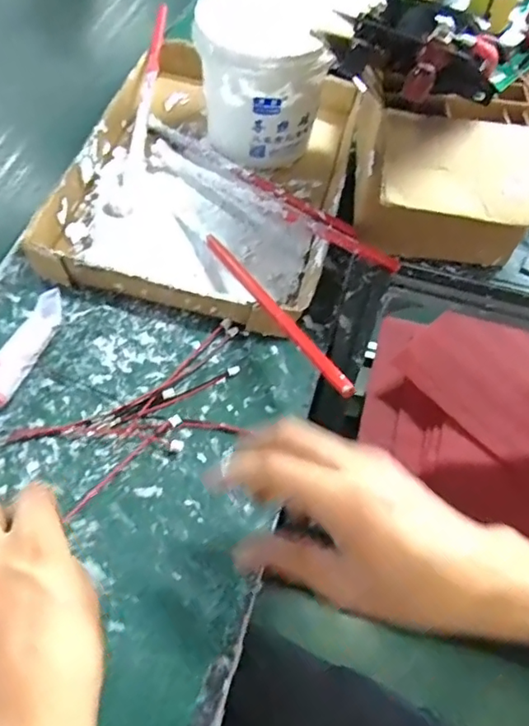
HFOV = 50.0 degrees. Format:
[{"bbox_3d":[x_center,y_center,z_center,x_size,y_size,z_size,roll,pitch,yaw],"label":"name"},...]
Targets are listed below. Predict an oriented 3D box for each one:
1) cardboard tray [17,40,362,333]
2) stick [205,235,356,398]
[{"bbox_3d":[-0.043,-0.195,0.539,0.243,0.037,0.351,15,60,7],"label":"cardboard tray"},{"bbox_3d":[0.003,-0.044,0.418,0.009,0.007,0.207,-25,48,-16],"label":"stick"}]

